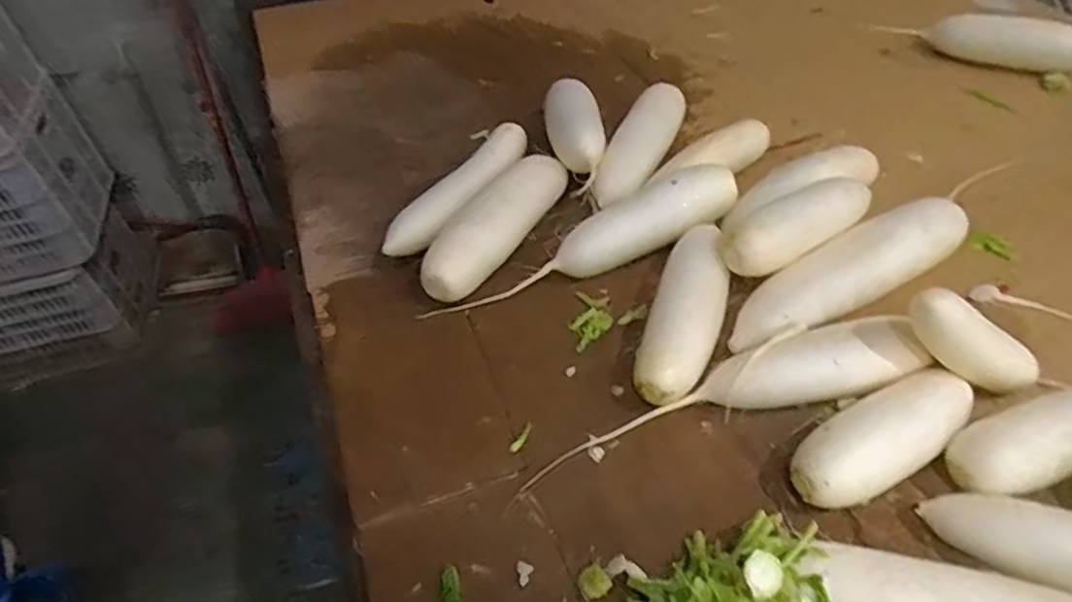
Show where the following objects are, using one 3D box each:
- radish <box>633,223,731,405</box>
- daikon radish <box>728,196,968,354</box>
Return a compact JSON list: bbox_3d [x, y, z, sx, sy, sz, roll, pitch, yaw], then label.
[{"bbox_3d":[0.141,0.011,0.638,0.066,0.064,0.196,13,50,17],"label":"radish"},{"bbox_3d":[0.301,-0.020,0.659,0.267,0.069,0.072,-23,49,-15],"label":"daikon radish"}]

